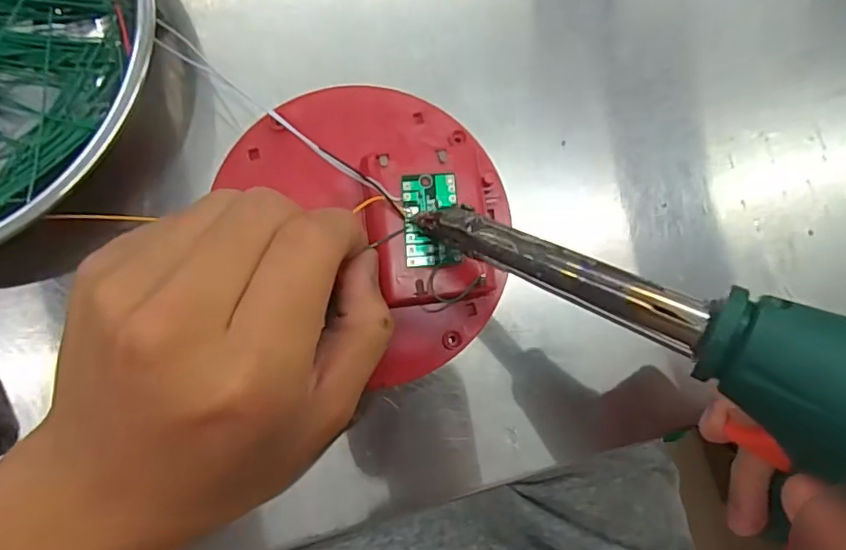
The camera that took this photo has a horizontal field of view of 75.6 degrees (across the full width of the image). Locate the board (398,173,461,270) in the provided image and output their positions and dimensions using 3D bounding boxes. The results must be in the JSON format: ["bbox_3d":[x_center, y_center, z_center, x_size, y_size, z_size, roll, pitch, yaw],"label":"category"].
[{"bbox_3d":[0.003,-0.021,0.209,0.021,0.004,0.036,-4,84,-7],"label":"board"}]

